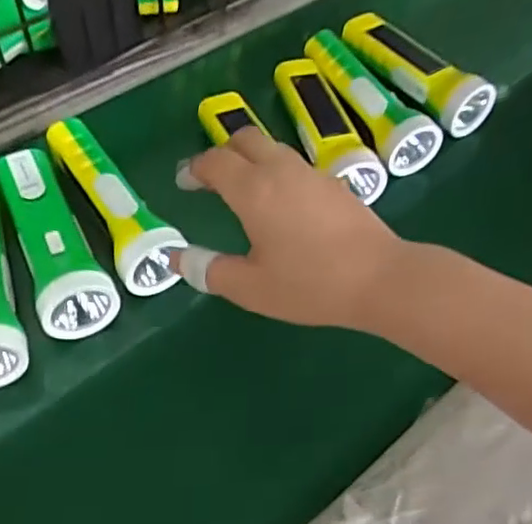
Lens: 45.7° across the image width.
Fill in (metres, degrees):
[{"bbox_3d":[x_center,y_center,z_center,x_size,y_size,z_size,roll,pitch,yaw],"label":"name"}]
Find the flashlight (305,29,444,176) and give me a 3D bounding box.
[{"bbox_3d":[0.093,-0.146,0.571,0.058,0.043,0.150,-20,57,-17],"label":"flashlight"}]

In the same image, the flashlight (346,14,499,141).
[{"bbox_3d":[0.144,-0.184,0.601,0.055,0.045,0.154,-28,60,-22],"label":"flashlight"}]

